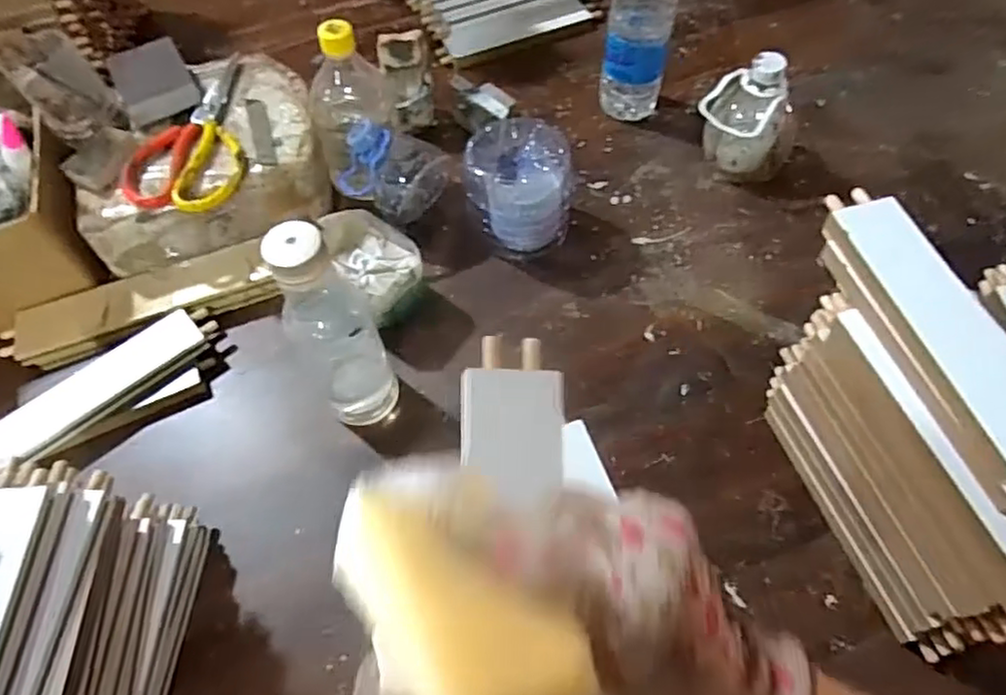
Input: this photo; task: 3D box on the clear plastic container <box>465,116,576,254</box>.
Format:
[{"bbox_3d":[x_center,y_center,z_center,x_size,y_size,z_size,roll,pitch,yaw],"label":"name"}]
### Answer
[{"bbox_3d":[0.022,-0.169,0.663,0.100,0.097,0.106,15,60,12],"label":"clear plastic container"}]

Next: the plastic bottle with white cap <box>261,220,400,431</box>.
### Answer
[{"bbox_3d":[-0.130,-0.011,0.506,0.060,0.196,0.056,10,59,8],"label":"plastic bottle with white cap"}]

